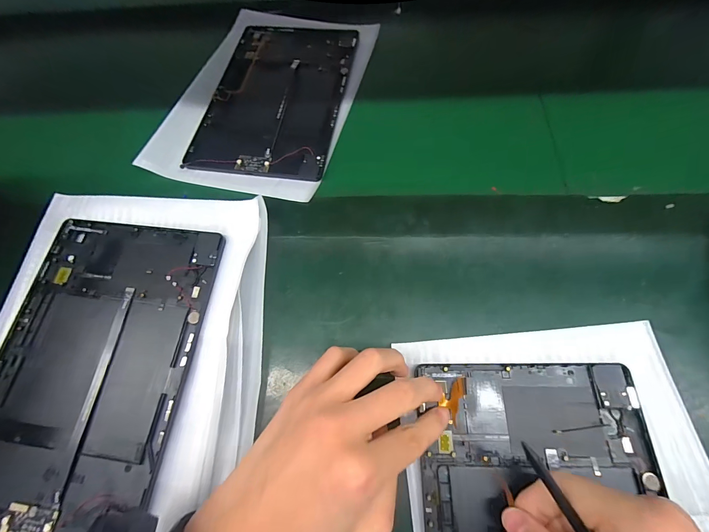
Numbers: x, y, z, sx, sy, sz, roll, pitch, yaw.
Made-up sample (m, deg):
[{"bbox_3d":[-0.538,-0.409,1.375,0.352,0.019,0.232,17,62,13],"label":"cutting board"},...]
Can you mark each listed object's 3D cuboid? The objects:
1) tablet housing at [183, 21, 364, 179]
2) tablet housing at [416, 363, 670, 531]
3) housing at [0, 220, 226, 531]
[{"bbox_3d":[-0.089,-0.204,0.368,0.152,0.005,0.232,9,69,7],"label":"tablet housing"},{"bbox_3d":[0.125,0.185,0.195,0.151,0.010,0.236,-1,68,5],"label":"tablet housing"},{"bbox_3d":[-0.205,0.075,0.245,0.155,0.007,0.233,6,71,6],"label":"housing"}]

